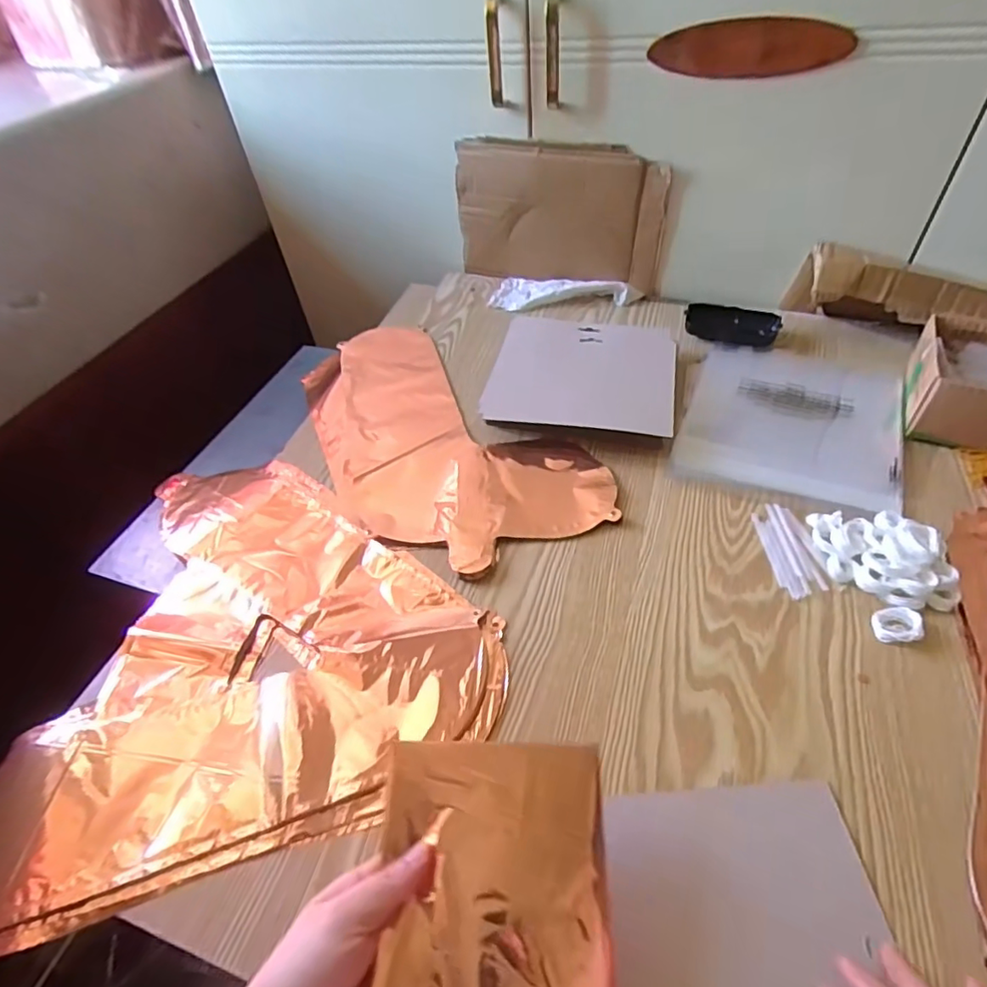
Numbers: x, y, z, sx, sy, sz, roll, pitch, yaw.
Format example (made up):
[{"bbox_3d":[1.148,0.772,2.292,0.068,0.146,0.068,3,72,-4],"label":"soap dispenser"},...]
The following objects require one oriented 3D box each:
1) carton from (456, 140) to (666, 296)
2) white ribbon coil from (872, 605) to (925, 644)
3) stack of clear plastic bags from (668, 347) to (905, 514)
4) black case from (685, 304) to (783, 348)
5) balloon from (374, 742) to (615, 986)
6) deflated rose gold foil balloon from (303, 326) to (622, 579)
[{"bbox_3d":[0.083,-0.360,0.737,0.270,0.170,0.022,12,51,15],"label":"carton"},{"bbox_3d":[0.307,0.099,0.428,0.032,0.013,0.027,0,49,5],"label":"white ribbon coil"},{"bbox_3d":[0.313,-0.083,0.594,0.200,0.012,0.232,16,52,18],"label":"stack of clear plastic bags"},{"bbox_3d":[0.294,-0.208,0.694,0.108,0.025,0.048,7,50,12],"label":"black case"},{"bbox_3d":[0.003,0.210,0.299,0.119,0.016,0.137,3,54,-4],"label":"balloon"},{"bbox_3d":[-0.081,-0.068,0.615,0.214,0.009,0.420,-32,53,-21],"label":"deflated rose gold foil balloon"}]

